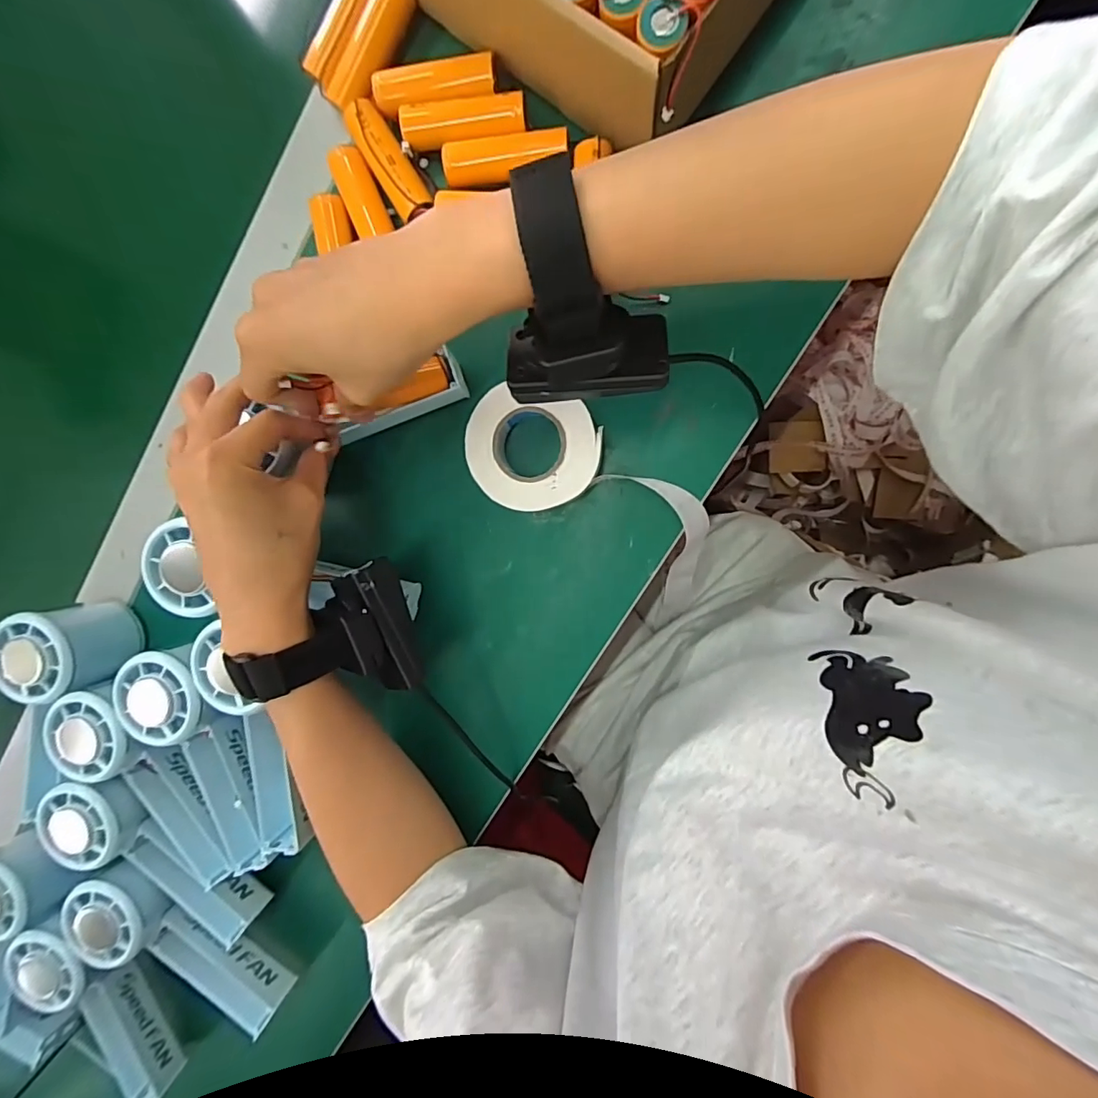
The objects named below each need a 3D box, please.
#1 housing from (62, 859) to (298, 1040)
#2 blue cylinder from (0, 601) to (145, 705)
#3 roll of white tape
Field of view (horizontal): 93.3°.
[{"bbox_3d":[-0.248,0.269,0.349,0.149,0.035,0.053,35,99,-8],"label":"housing"},{"bbox_3d":[-0.317,0.066,0.348,0.059,0.059,0.057,-14,92,10],"label":"blue cylinder"},{"bbox_3d":[-0.009,-0.056,0.311,0.078,0.025,0.065,15,96,8],"label":"roll of white tape"}]

